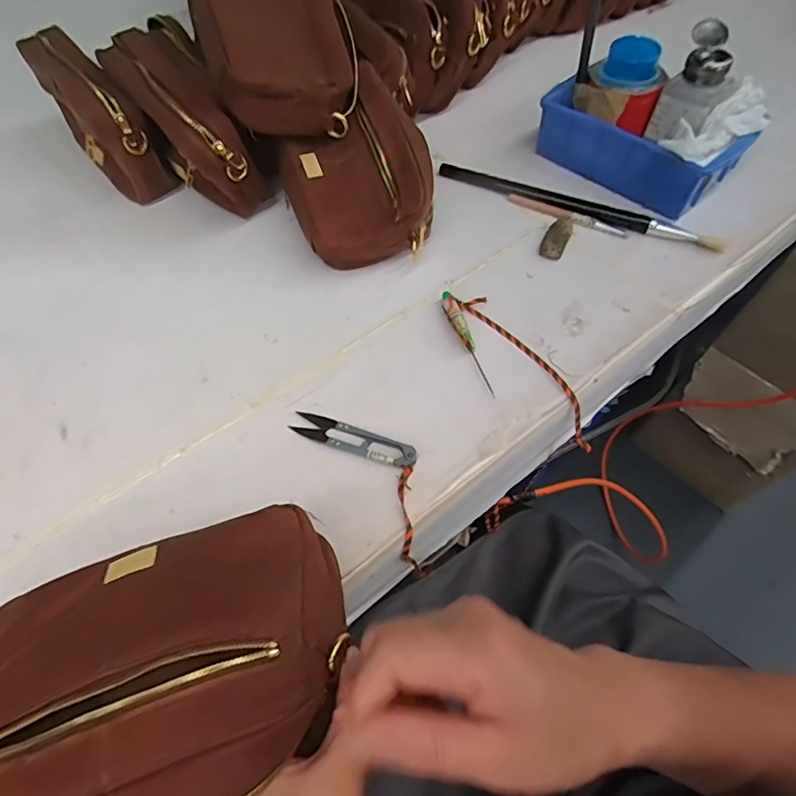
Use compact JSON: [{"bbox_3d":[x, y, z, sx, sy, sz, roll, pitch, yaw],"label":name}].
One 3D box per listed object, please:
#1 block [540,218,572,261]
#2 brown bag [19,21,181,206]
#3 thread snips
[{"bbox_3d":[0.159,-0.162,0.505,0.023,0.008,0.059,21,61,15],"label":"block"},{"bbox_3d":[-0.318,-0.296,0.539,0.056,0.121,0.189,-39,64,-20],"label":"brown bag"},{"bbox_3d":[-0.035,0.031,0.391,0.101,0.008,0.021,19,60,14],"label":"thread snips"}]

